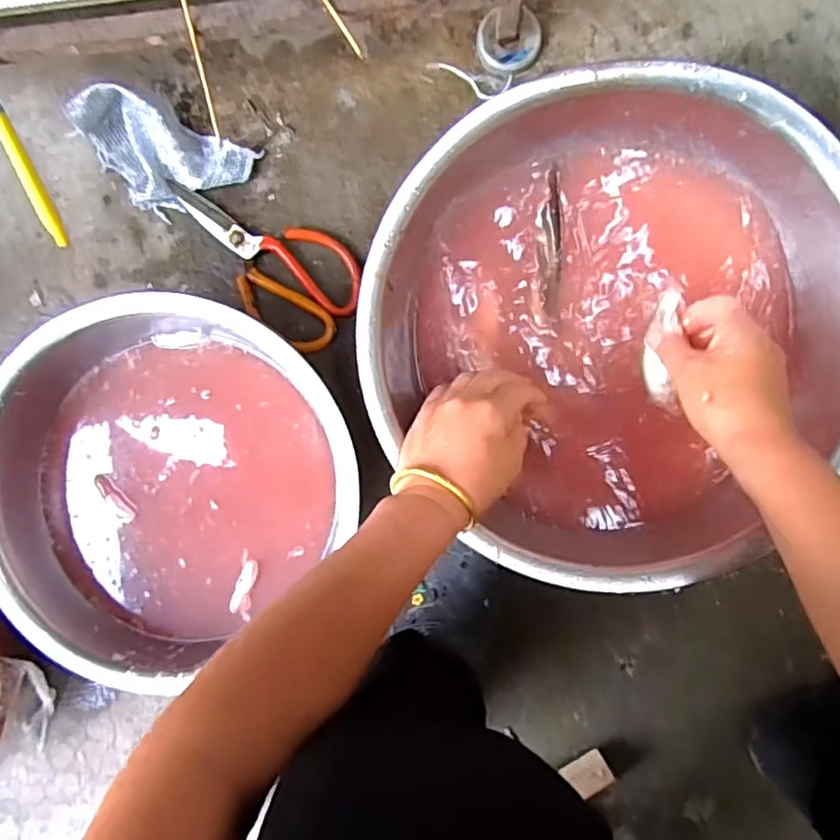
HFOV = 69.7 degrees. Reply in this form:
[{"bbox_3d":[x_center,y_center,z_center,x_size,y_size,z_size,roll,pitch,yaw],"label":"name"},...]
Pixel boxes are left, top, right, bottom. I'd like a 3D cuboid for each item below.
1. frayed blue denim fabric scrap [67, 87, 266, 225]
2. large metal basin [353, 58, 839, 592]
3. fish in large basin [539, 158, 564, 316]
[{"bbox_3d":[-0.239,-0.236,0.547,0.155,0.035,0.084,24,95,2],"label":"frayed blue denim fabric scrap"},{"bbox_3d":[0.150,-0.080,0.491,0.354,0.113,0.348,0,94,4],"label":"large metal basin"},{"bbox_3d":[0.111,-0.149,0.511,0.019,0.019,0.119,0,94,5],"label":"fish in large basin"}]

